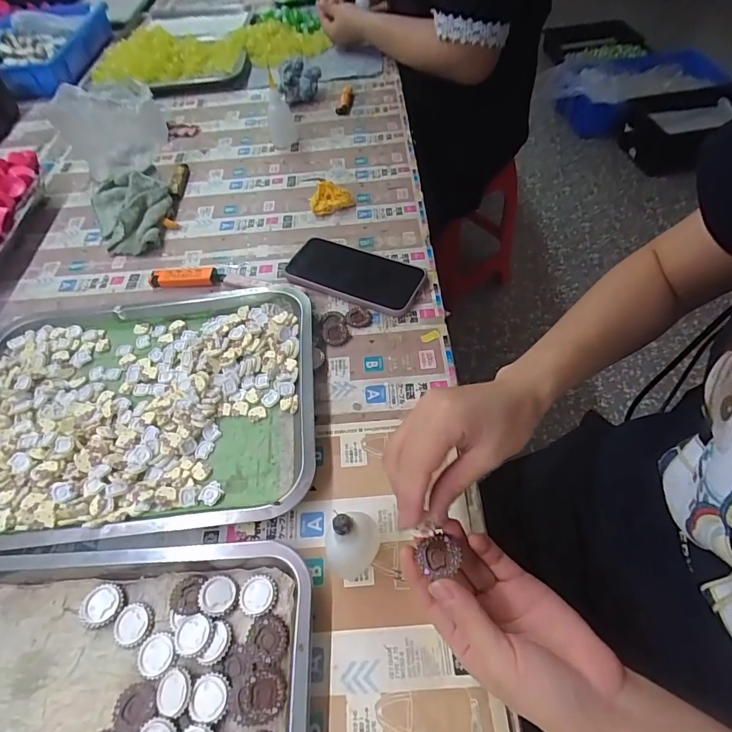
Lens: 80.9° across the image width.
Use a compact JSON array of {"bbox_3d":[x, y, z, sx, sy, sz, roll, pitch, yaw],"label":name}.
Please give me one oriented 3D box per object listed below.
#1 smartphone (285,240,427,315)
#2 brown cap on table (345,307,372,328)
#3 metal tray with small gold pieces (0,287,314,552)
[{"bbox_3d":[-0.013,-0.109,0.501,0.156,0.015,0.080,21,59,18],"label":"smartphone"},{"bbox_3d":[-0.008,-0.053,0.469,0.028,0.004,0.028,-5,55,1],"label":"brown cap on table"},{"bbox_3d":[-0.238,0.038,0.416,0.371,0.025,0.254,-7,55,0],"label":"metal tray with small gold pieces"}]

